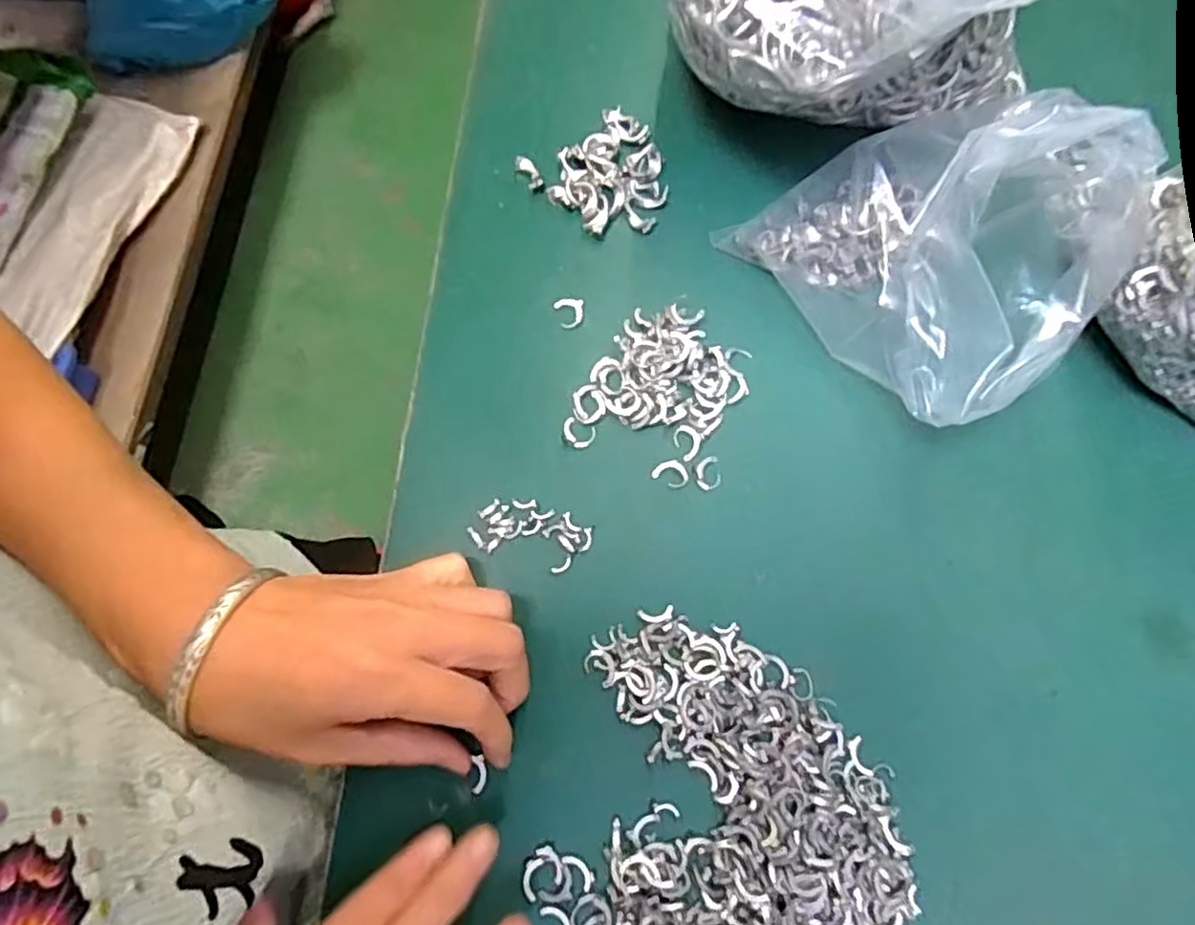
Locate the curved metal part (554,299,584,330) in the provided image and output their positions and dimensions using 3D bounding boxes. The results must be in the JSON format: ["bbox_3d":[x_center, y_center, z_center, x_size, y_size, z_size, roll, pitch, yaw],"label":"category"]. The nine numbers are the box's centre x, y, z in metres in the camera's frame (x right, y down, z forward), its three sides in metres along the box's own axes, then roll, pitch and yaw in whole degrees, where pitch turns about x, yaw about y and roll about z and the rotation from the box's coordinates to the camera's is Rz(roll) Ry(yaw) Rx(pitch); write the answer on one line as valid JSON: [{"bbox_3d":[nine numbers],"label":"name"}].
[{"bbox_3d":[-0.012,-0.067,0.322,0.013,0.004,0.014,-11,75,-1],"label":"curved metal part"}]

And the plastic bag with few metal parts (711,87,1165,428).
[{"bbox_3d":[0.123,-0.084,0.265,0.082,0.101,0.128,-34,76,-4],"label":"plastic bag with few metal parts"}]

